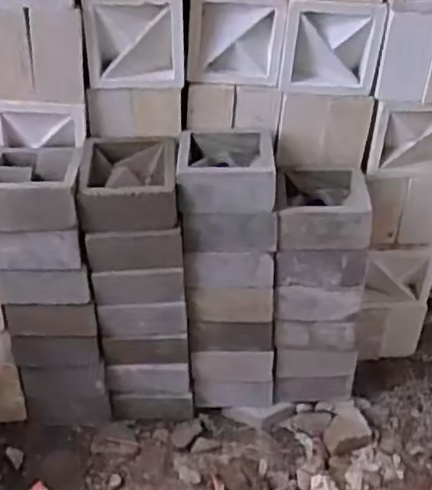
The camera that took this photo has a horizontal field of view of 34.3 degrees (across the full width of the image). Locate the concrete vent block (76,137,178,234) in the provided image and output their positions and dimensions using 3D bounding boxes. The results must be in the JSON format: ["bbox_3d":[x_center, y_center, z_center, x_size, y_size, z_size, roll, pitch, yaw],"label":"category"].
[{"bbox_3d":[-0.183,-0.144,1.494,0.201,0.103,0.212,1,38,-3],"label":"concrete vent block"}]

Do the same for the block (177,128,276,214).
[{"bbox_3d":[0.022,-0.171,1.527,0.206,0.103,0.210,3,38,-1],"label":"block"}]

